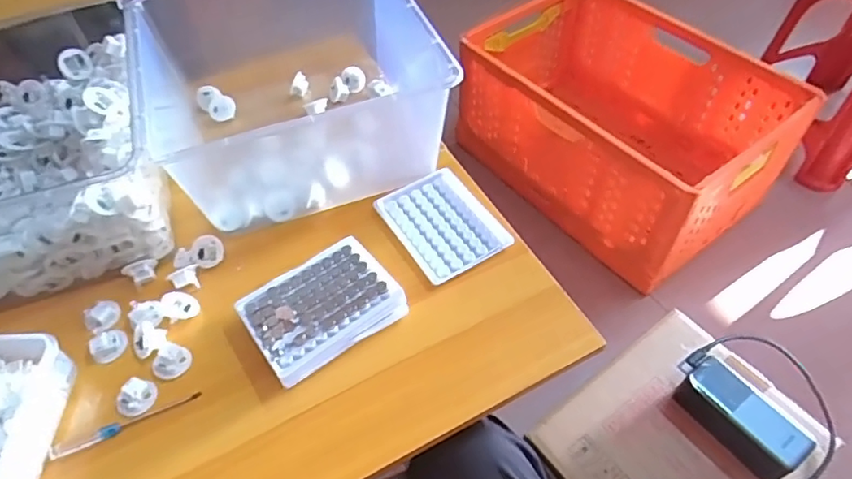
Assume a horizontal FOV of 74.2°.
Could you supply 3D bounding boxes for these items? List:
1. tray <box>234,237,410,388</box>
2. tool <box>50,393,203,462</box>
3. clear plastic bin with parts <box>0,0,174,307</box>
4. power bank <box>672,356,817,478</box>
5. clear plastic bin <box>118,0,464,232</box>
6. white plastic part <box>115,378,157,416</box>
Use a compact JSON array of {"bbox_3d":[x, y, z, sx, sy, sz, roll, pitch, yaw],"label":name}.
[{"bbox_3d":[-0.098,0.065,0.535,0.132,0.039,0.102,-30,57,-20],"label":"tray"},{"bbox_3d":[-0.260,0.159,0.490,0.123,0.009,0.012,-23,55,-15],"label":"tool"},{"bbox_3d":[-0.418,-0.079,0.559,0.293,0.118,0.260,-19,54,-12],"label":"clear plastic bin with parts"},{"bbox_3d":[0.351,0.197,0.627,0.056,0.048,0.131,-32,57,-21],"label":"power bank"},{"bbox_3d":[-0.149,-0.173,0.652,0.307,0.151,0.256,-15,53,-9],"label":"clear plastic bin"},{"bbox_3d":[-0.257,0.139,0.499,0.026,0.017,0.032,26,57,21],"label":"white plastic part"}]

